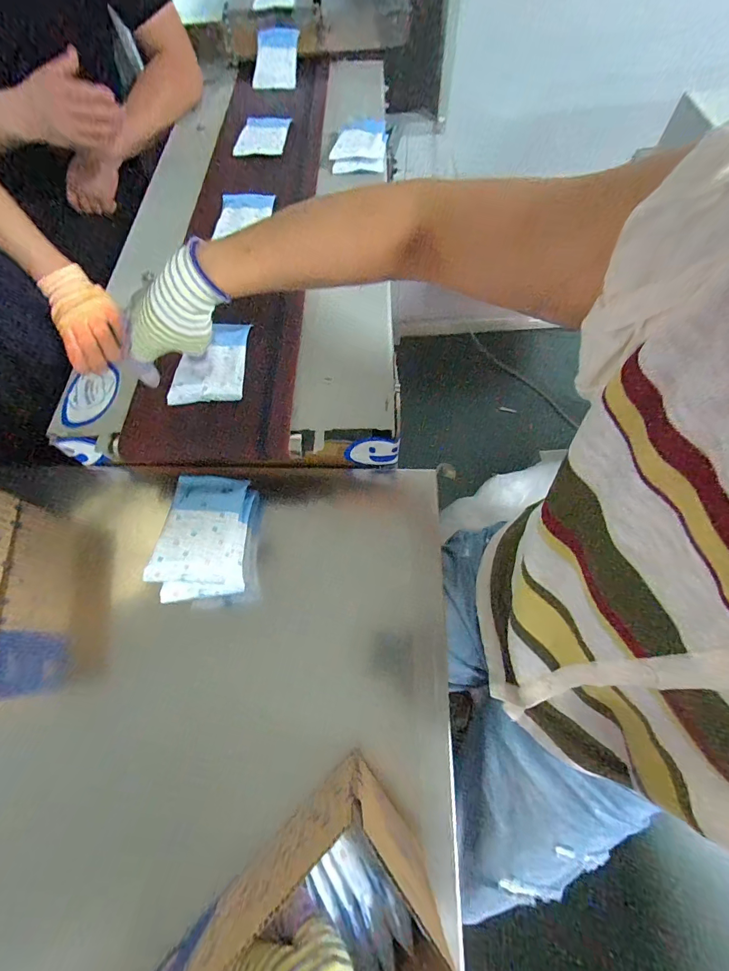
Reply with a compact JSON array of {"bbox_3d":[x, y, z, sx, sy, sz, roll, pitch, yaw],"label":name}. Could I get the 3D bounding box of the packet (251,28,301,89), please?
[{"bbox_3d":[-0.184,-0.877,0.806,0.092,0.022,0.132,3,90,7],"label":"packet"}]

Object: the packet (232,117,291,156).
[{"bbox_3d":[-0.182,-0.632,0.703,0.089,0.013,0.115,7,67,9],"label":"packet"}]

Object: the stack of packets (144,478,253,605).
[{"bbox_3d":[-0.181,0.051,0.443,0.095,0.021,0.144,0,66,1],"label":"stack of packets"}]

